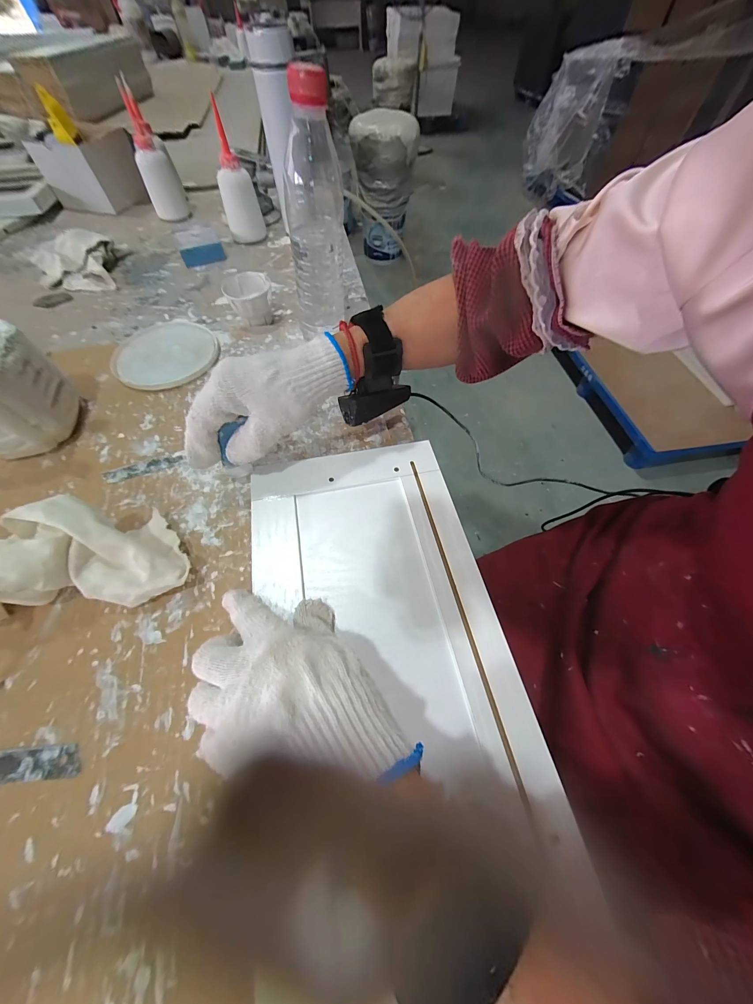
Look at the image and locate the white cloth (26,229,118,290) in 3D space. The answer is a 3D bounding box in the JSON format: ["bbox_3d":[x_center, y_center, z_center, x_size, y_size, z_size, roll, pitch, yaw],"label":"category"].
[{"bbox_3d":[-0.491,-0.393,0.528,0.122,0.039,0.148,-34,64,-19],"label":"white cloth"}]

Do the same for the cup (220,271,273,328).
[{"bbox_3d":[-0.174,-0.277,0.450,0.061,0.050,0.063,-19,61,-12],"label":"cup"}]

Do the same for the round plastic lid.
[{"bbox_3d":[-0.267,-0.189,0.410,0.120,0.017,0.128,-21,61,-13],"label":"round plastic lid"}]

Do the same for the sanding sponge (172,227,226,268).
[{"bbox_3d":[-0.311,-0.452,0.568,0.070,0.029,0.088,-21,60,-12],"label":"sanding sponge"}]

